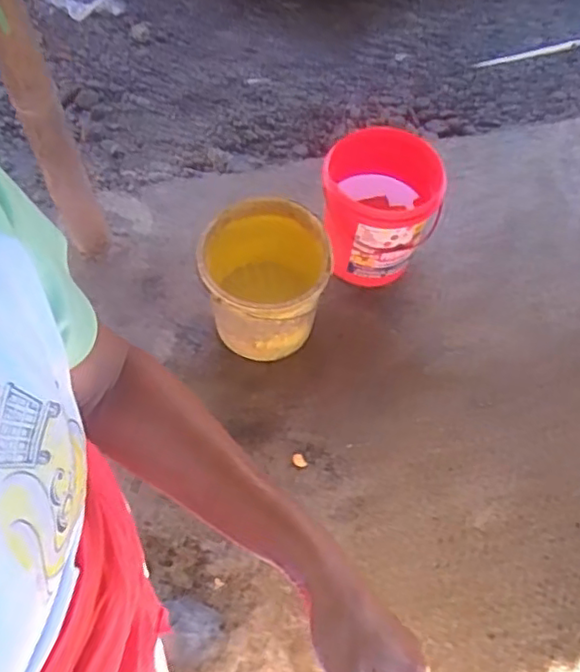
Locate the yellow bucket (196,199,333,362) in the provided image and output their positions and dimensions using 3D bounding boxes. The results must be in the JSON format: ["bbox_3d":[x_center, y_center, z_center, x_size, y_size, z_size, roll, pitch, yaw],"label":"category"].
[{"bbox_3d":[-0.062,-0.117,1.499,0.279,0.296,0.288,1,59,-2],"label":"yellow bucket"}]

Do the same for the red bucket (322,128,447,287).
[{"bbox_3d":[0.223,-0.338,1.625,0.276,0.321,0.303,5,59,0],"label":"red bucket"}]

